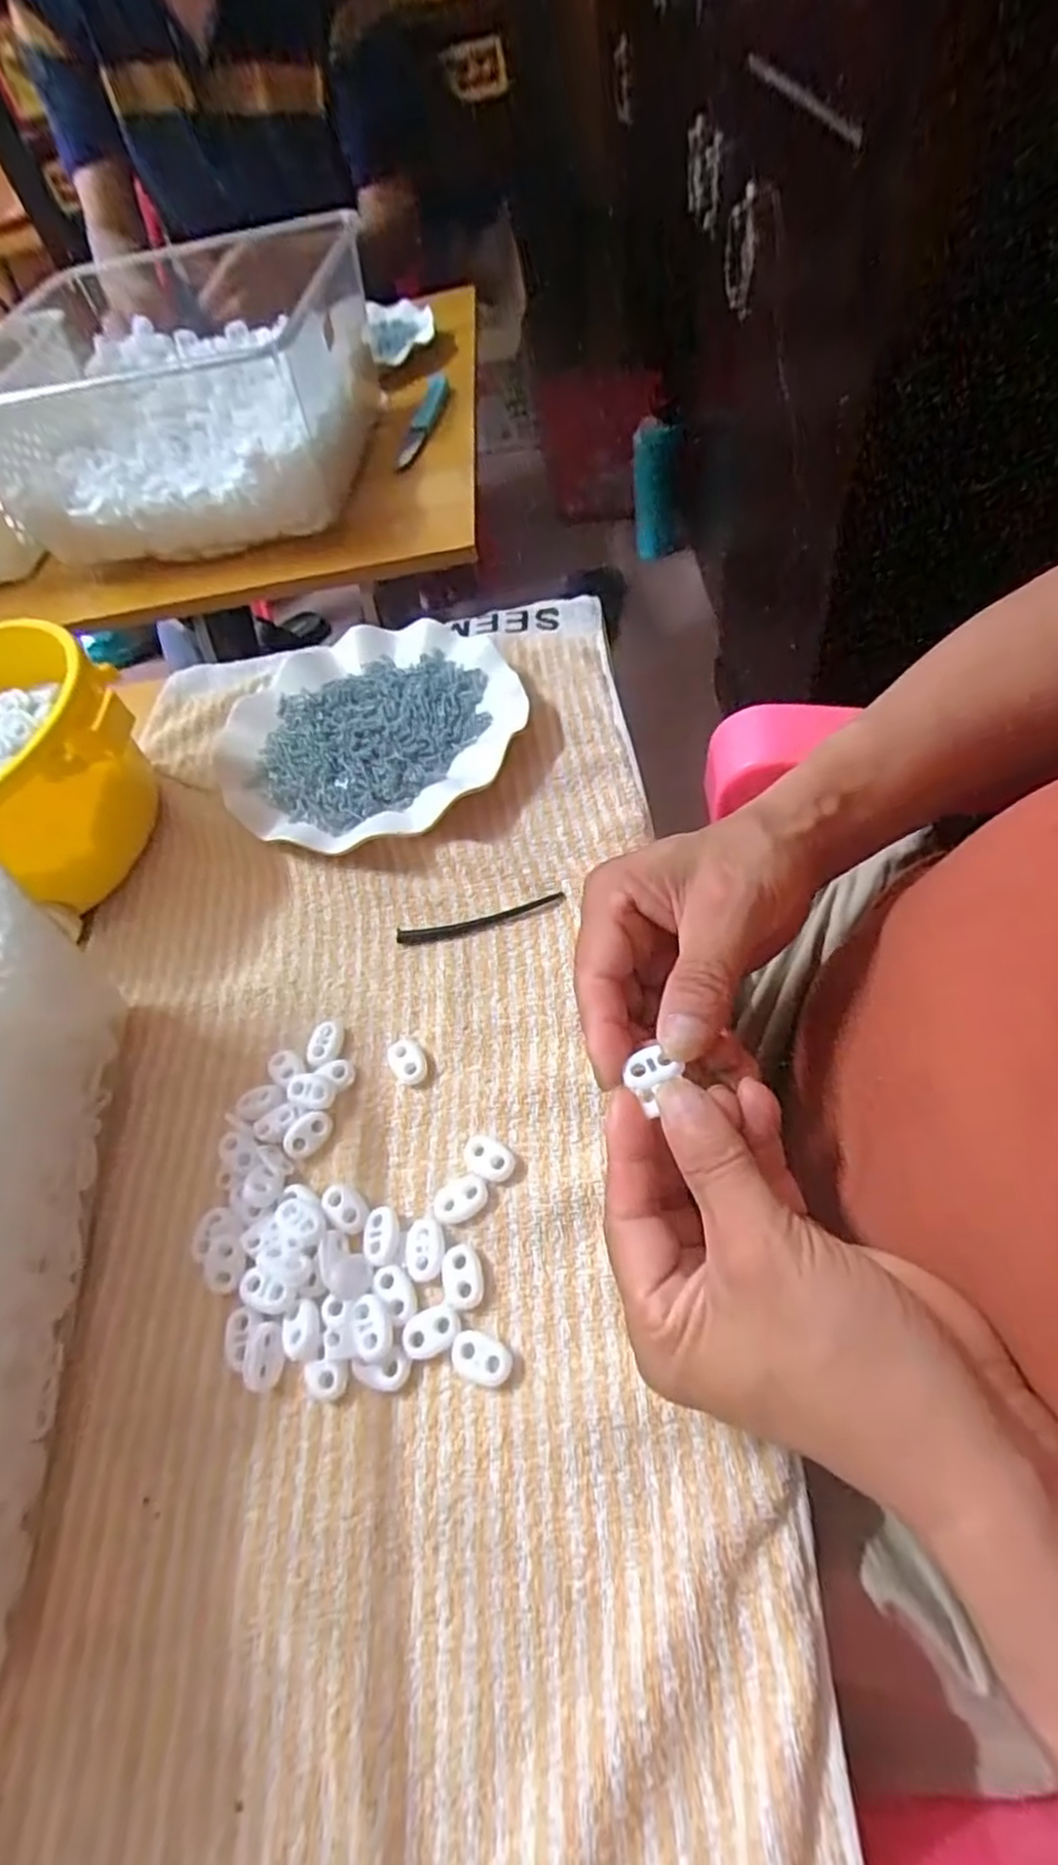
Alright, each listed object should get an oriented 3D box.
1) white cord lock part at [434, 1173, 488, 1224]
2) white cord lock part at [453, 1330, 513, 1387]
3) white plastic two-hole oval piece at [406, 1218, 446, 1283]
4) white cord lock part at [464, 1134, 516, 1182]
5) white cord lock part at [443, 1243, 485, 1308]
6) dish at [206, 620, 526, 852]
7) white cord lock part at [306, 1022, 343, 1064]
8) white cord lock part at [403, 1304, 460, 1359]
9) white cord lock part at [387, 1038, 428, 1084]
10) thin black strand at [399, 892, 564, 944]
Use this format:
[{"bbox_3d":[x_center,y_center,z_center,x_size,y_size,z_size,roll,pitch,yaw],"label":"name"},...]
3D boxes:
[{"bbox_3d":[-0.028,0.108,0.292,0.022,0.004,0.016,-19,60,-7],"label":"white cord lock part"},{"bbox_3d":[-0.017,0.154,0.261,0.023,0.005,0.014,17,62,13],"label":"white cord lock part"},{"bbox_3d":[-0.041,0.125,0.284,0.015,0.004,0.022,-7,60,-1],"label":"white plastic two-hole oval piece"},{"bbox_3d":[-0.017,0.094,0.300,0.023,0.005,0.015,28,65,18],"label":"white cord lock part"},{"bbox_3d":[-0.026,0.132,0.278,0.016,0.004,0.023,-6,60,0],"label":"white cord lock part"},{"bbox_3d":[-0.100,-0.130,0.437,0.177,0.026,0.172,-1,60,3],"label":"dish"},{"bbox_3d":[-0.096,0.051,0.340,0.015,0.004,0.020,8,61,8],"label":"white cord lock part"},{"bbox_3d":[-0.036,0.148,0.267,0.022,0.004,0.014,-21,61,-9],"label":"white cord lock part"},{"bbox_3d":[-0.056,0.058,0.330,0.015,0.004,0.022,-33,63,-15],"label":"white cord lock part"},{"bbox_3d":[-0.025,-0.007,0.366,0.085,0.012,0.010,-11,60,-3],"label":"thin black strand"}]

